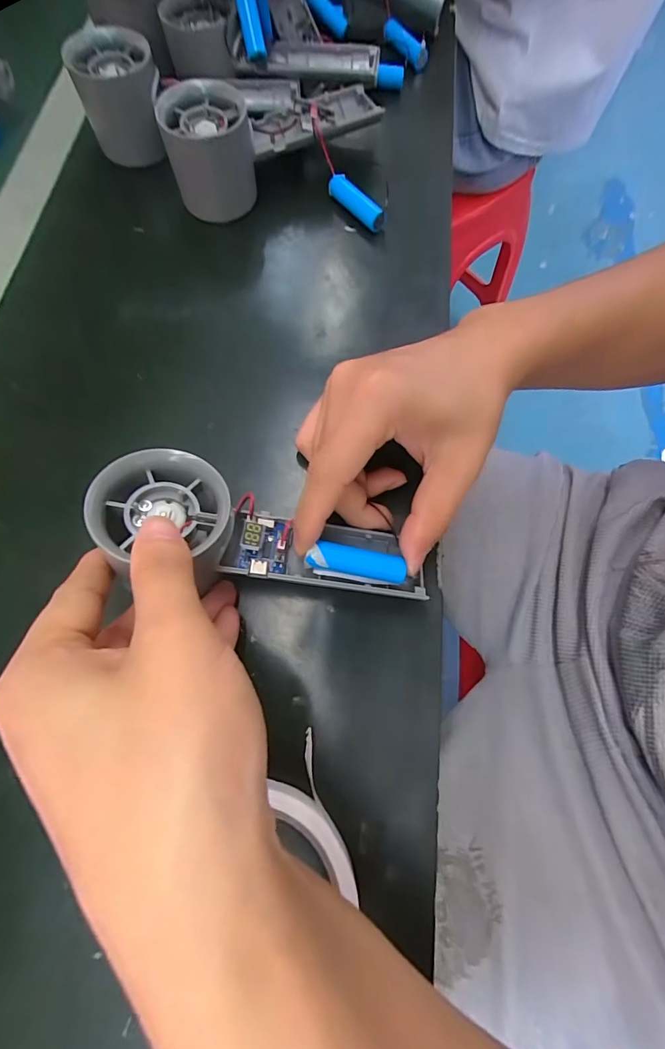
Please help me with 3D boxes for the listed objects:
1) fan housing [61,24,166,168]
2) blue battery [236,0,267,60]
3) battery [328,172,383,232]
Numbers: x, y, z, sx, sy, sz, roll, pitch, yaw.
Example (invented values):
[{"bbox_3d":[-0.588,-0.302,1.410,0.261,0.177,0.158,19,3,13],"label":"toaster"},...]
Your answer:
[{"bbox_3d":[-0.147,-0.297,0.299,0.057,0.052,0.060,-18,73,-5],"label":"fan housing"},{"bbox_3d":[-0.059,-0.364,0.301,0.015,0.048,0.019,-19,36,-5],"label":"blue battery"},{"bbox_3d":[0.016,-0.234,0.306,0.012,0.015,0.049,-40,76,-11],"label":"battery"}]

